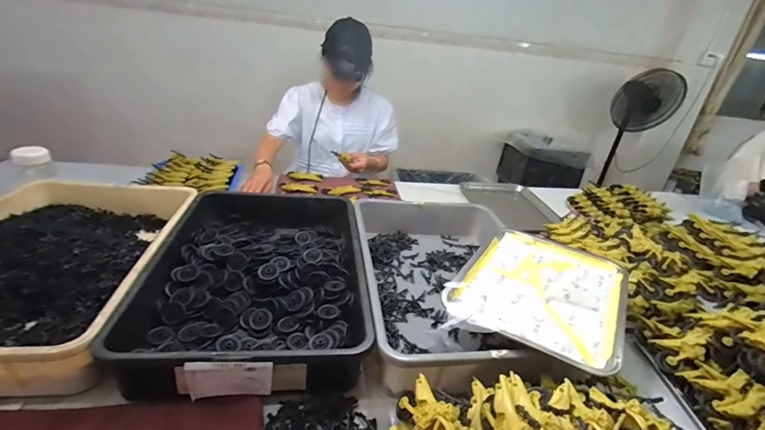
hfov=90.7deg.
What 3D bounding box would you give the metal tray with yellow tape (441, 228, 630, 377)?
[{"bbox_3d":[0.287,0.129,0.679,0.260,0.022,0.364,22,30,27],"label":"metal tray with yellow tape"}]

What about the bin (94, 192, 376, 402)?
[{"bbox_3d":[-0.220,0.105,0.724,0.356,0.095,0.516,3,27,-9],"label":"bin"}]

